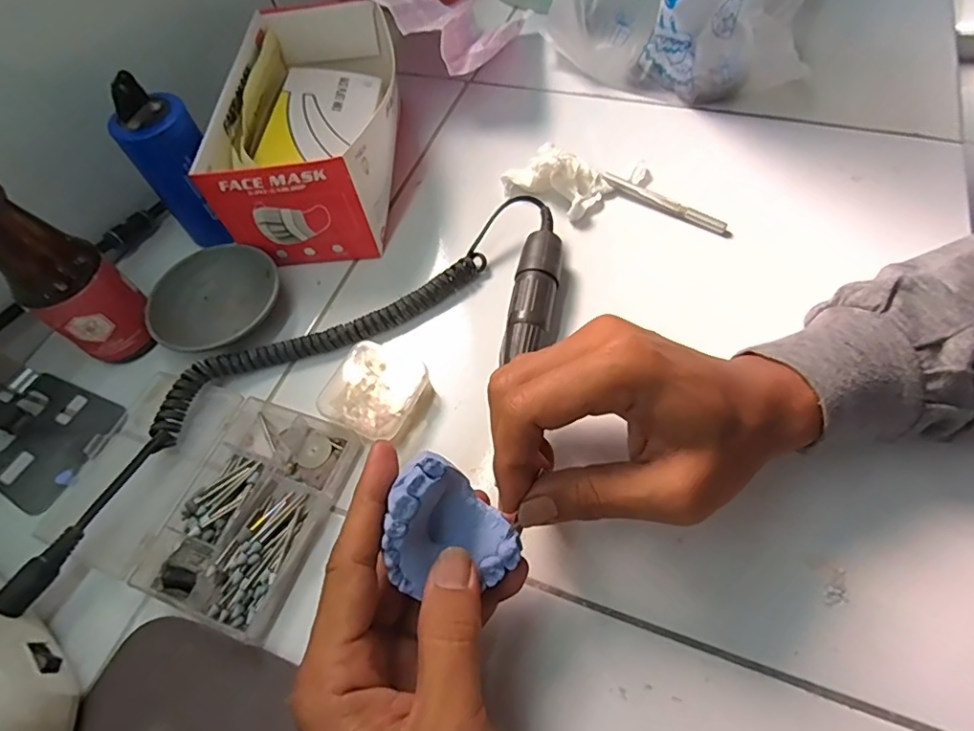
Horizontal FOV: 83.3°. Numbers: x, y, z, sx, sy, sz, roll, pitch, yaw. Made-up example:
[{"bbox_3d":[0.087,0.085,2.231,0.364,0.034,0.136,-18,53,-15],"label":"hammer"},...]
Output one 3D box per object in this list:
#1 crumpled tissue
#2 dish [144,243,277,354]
[{"bbox_3d":[0.052,-0.144,0.411,0.068,0.030,0.045,34,68,24],"label":"crumpled tissue"},{"bbox_3d":[-0.190,-0.046,0.386,0.080,0.022,0.089,19,63,18],"label":"dish"}]

